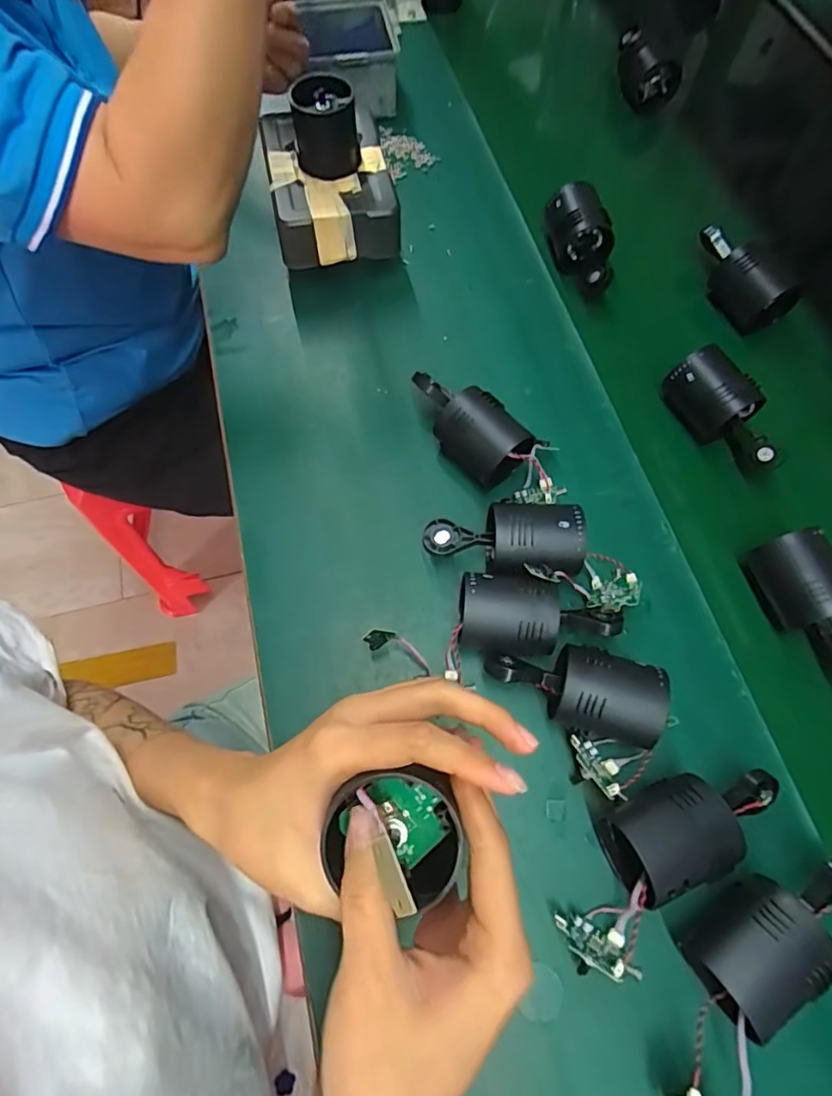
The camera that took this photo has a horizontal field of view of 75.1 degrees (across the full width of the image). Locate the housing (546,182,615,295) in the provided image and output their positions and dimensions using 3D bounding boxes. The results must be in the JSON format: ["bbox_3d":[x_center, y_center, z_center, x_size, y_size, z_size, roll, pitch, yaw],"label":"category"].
[{"bbox_3d":[0.170,-0.309,0.548,0.053,0.044,0.114,-8,67,-4],"label":"housing"}]

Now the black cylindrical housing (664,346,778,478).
[{"bbox_3d":[0.273,-0.117,0.480,0.050,0.053,0.119,-35,72,-14],"label":"black cylindrical housing"}]

